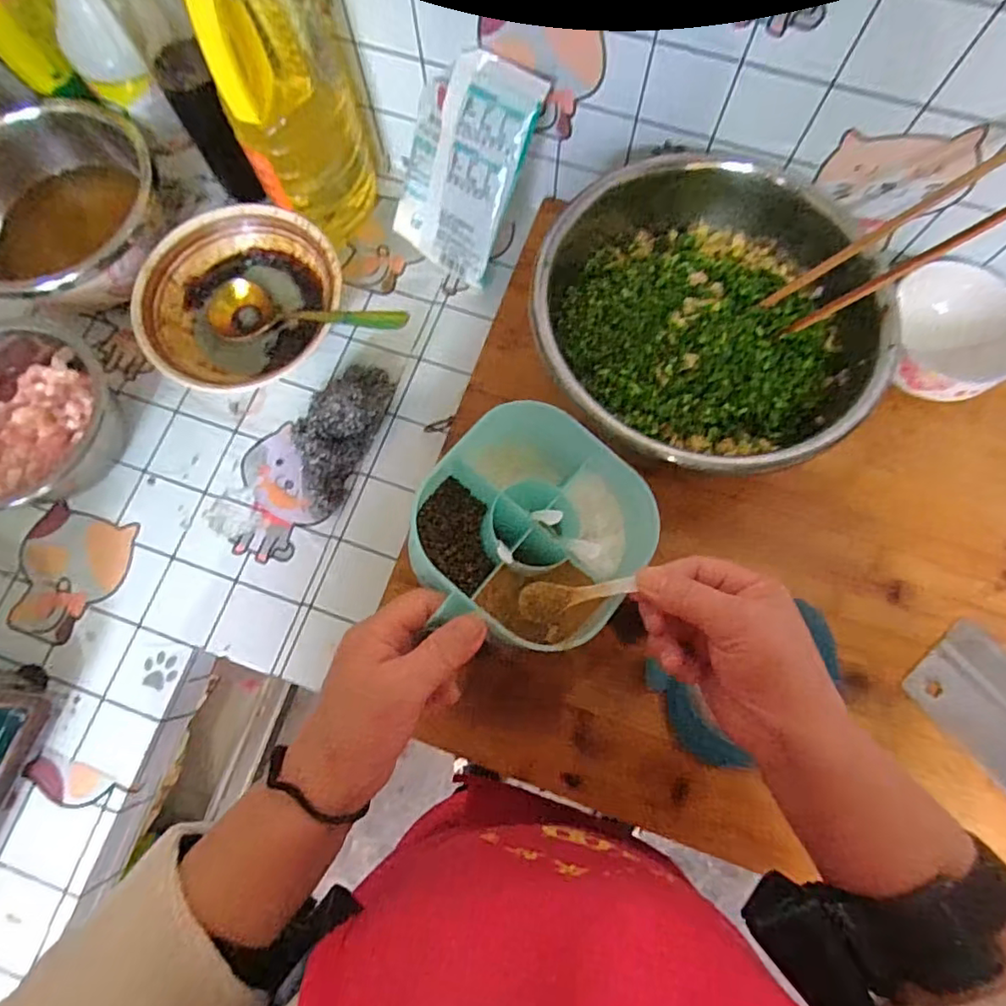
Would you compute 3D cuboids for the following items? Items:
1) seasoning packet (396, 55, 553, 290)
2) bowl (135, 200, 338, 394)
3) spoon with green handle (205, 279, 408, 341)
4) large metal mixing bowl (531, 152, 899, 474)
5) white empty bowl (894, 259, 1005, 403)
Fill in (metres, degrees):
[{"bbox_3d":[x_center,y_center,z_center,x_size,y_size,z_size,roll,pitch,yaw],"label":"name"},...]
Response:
[{"bbox_3d":[-0.037,-0.282,0.490,0.109,0.164,0.022,38,44,12],"label":"seasoning packet"},{"bbox_3d":[-0.230,-0.177,0.516,0.175,0.059,0.153,-19,74,-3],"label":"bowl"},{"bbox_3d":[-0.170,-0.162,0.496,0.198,0.033,0.047,9,74,22],"label":"spoon with green handle"},{"bbox_3d":[0.156,-0.141,0.459,0.245,0.113,0.277,22,77,6],"label":"large metal mixing bowl"},{"bbox_3d":[0.363,-0.128,0.472,0.095,0.064,0.104,-1,74,2],"label":"white empty bowl"}]

